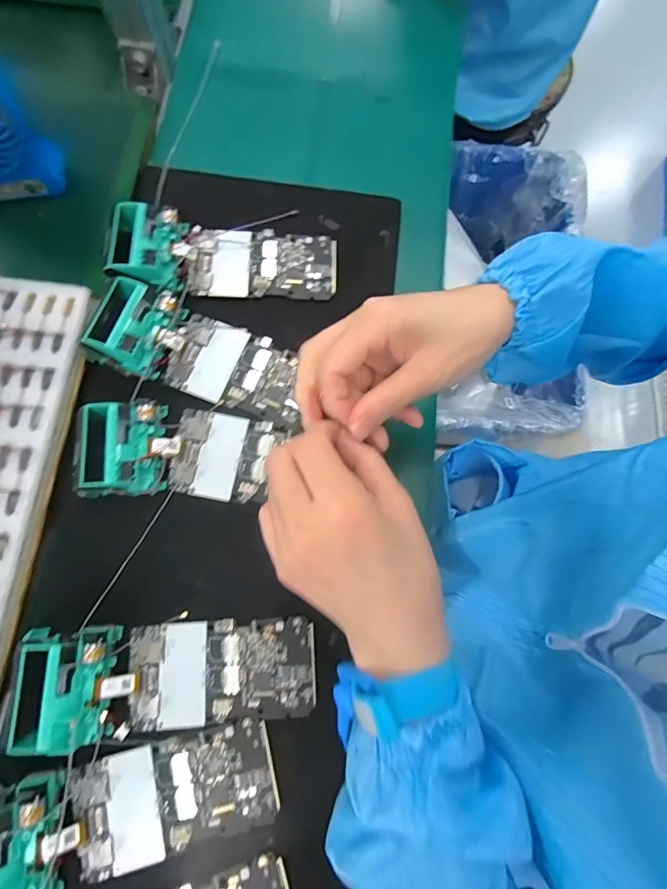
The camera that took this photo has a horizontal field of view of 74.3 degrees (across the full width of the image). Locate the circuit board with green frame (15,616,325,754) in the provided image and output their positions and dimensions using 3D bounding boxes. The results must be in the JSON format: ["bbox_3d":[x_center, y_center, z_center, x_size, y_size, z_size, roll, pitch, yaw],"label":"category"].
[{"bbox_3d":[-0.110,0.162,0.307,0.191,0.028,0.069,1,76,-13],"label":"circuit board with green frame"}]

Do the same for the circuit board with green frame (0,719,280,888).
[{"bbox_3d":[-0.135,0.240,0.286,0.189,0.029,0.067,-8,76,-15],"label":"circuit board with green frame"}]

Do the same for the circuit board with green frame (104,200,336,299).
[{"bbox_3d":[-0.094,-0.169,0.393,0.189,0.029,0.070,1,76,-14],"label":"circuit board with green frame"}]

